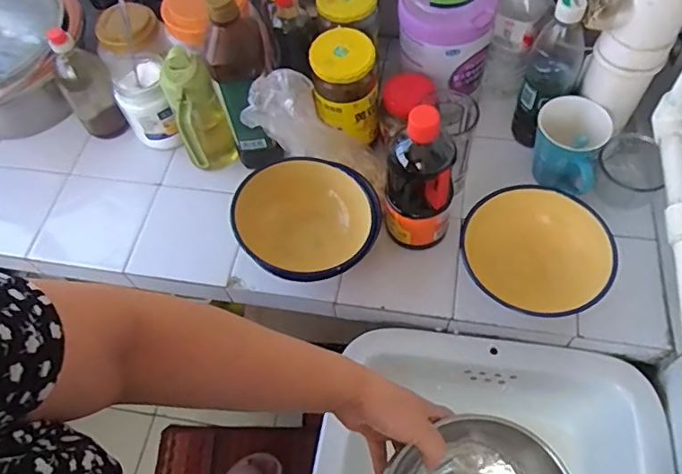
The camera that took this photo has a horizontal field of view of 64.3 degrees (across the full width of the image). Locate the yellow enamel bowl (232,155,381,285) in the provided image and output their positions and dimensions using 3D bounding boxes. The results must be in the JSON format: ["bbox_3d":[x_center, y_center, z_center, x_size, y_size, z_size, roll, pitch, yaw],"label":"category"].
[{"bbox_3d":[-0.039,-0.016,0.704,0.164,0.084,0.175,-2,60,3],"label":"yellow enamel bowl"}]

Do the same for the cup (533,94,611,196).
[{"bbox_3d":[0.297,-0.117,0.720,0.089,0.109,0.100,19,63,15],"label":"cup"}]

